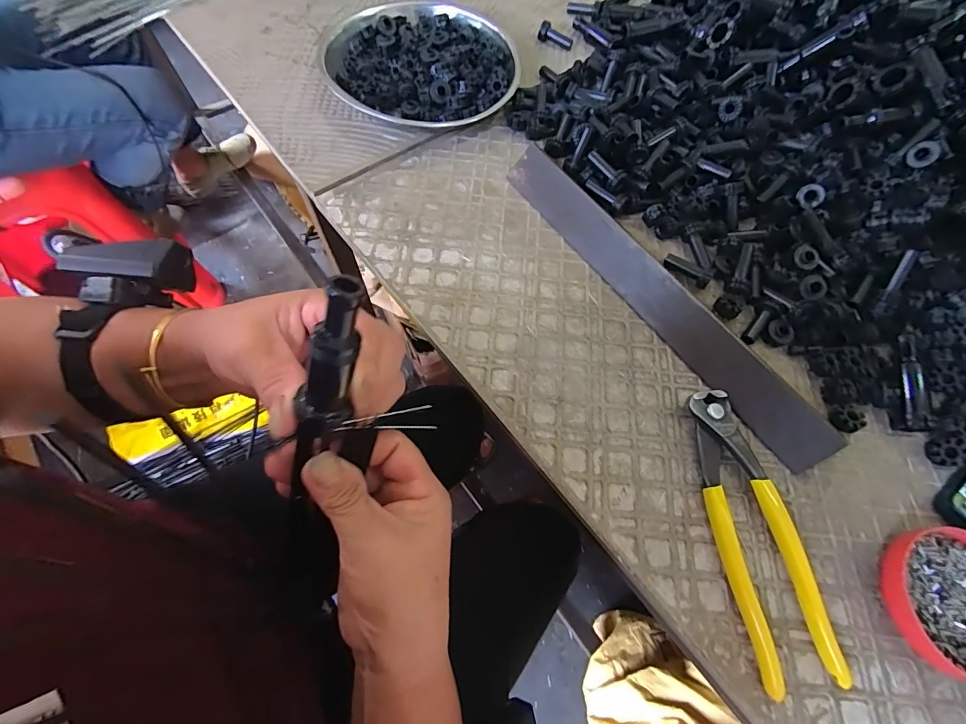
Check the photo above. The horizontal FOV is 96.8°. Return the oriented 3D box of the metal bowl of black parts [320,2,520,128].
[{"bbox_3d":[-0.054,-0.288,0.418,0.181,0.028,0.161,31,69,10],"label":"metal bowl of black parts"}]

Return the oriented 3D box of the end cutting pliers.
[{"bbox_3d":[0.165,0.098,0.262,0.051,0.014,0.165,-8,67,-6],"label":"end cutting pliers"}]

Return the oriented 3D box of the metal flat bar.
[{"bbox_3d":[0.125,-0.057,0.325,0.009,0.038,0.310,-8,56,-54],"label":"metal flat bar"}]

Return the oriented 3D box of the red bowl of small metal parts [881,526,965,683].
[{"bbox_3d":[0.276,0.139,0.246,0.072,0.021,0.076,1,67,-2],"label":"red bowl of small metal parts"}]

